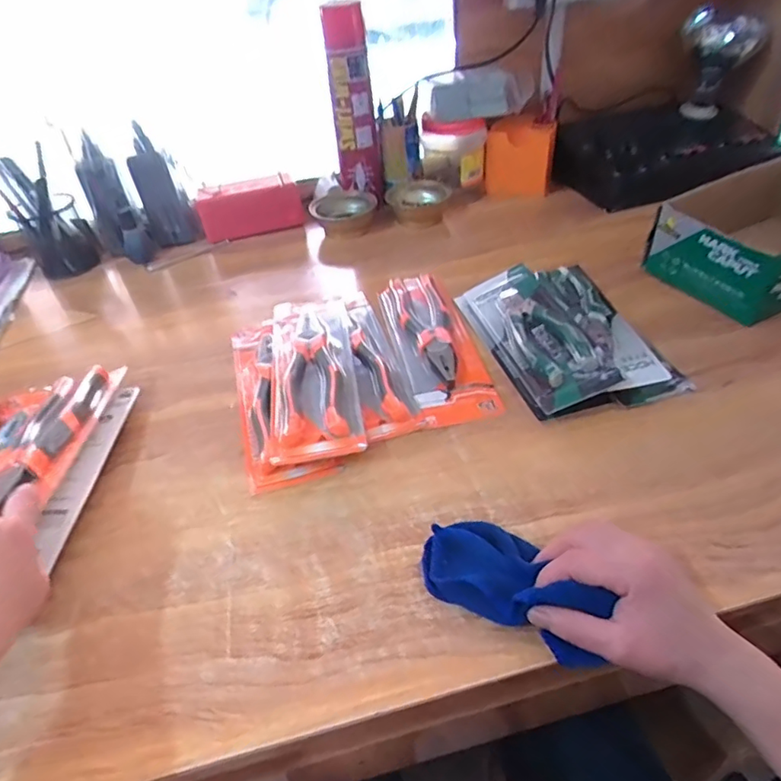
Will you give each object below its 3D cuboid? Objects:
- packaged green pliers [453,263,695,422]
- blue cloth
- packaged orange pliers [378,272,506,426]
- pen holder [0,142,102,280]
[{"bbox_3d":[0.180,-0.071,0.584,0.150,0.046,0.224,-14,42,-8],"label":"packaged green pliers"},{"bbox_3d":[0.082,0.129,0.375,0.128,0.038,0.064,18,46,39],"label":"blue cloth"},{"bbox_3d":[0.050,-0.058,0.605,0.085,0.017,0.245,-12,42,-6],"label":"packaged orange pliers"},{"bbox_3d":[-0.496,-0.255,0.801,0.084,0.163,0.075,-27,45,-21],"label":"pen holder"}]

